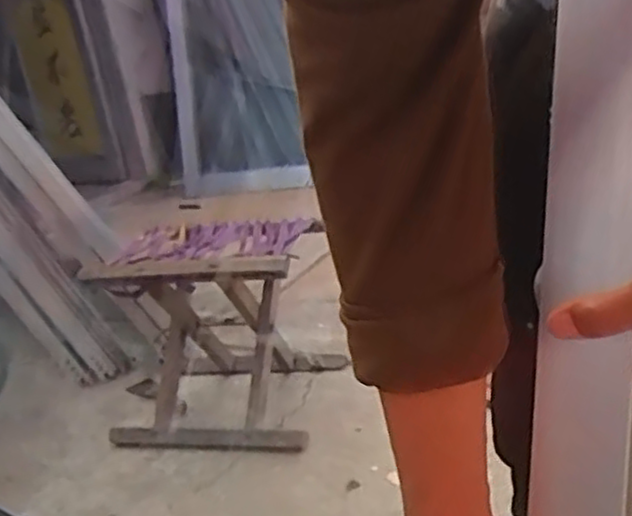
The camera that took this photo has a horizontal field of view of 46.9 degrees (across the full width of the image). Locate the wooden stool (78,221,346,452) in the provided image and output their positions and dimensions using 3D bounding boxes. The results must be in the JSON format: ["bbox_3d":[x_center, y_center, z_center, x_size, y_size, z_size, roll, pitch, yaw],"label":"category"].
[{"bbox_3d":[-0.147,0.092,1.069,0.317,0.254,0.257,0,19,22],"label":"wooden stool"}]

